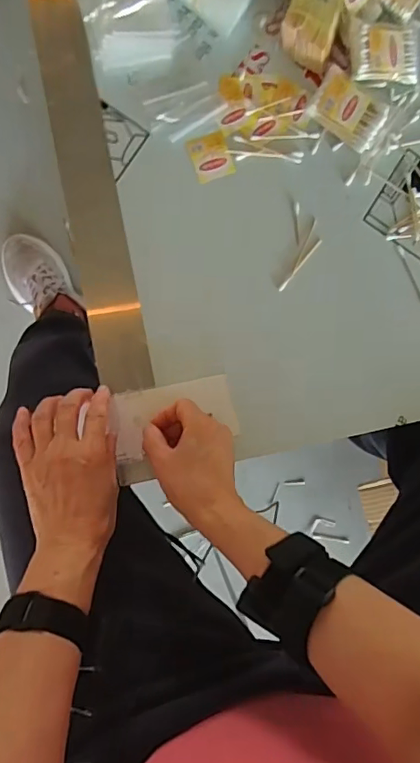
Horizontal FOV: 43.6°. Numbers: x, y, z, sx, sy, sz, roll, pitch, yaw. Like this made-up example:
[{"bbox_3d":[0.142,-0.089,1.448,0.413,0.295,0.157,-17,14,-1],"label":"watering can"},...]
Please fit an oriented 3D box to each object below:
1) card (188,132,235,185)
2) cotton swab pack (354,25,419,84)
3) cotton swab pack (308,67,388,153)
[{"bbox_3d":[0.002,-0.227,0.527,0.039,0.004,0.045,-20,89,-8],"label":"card"},{"bbox_3d":[0.180,-0.329,0.529,0.073,0.010,0.048,-9,105,-18],"label":"cotton swab pack"},{"bbox_3d":[0.139,-0.272,0.530,0.074,0.026,0.049,33,83,-4],"label":"cotton swab pack"}]

